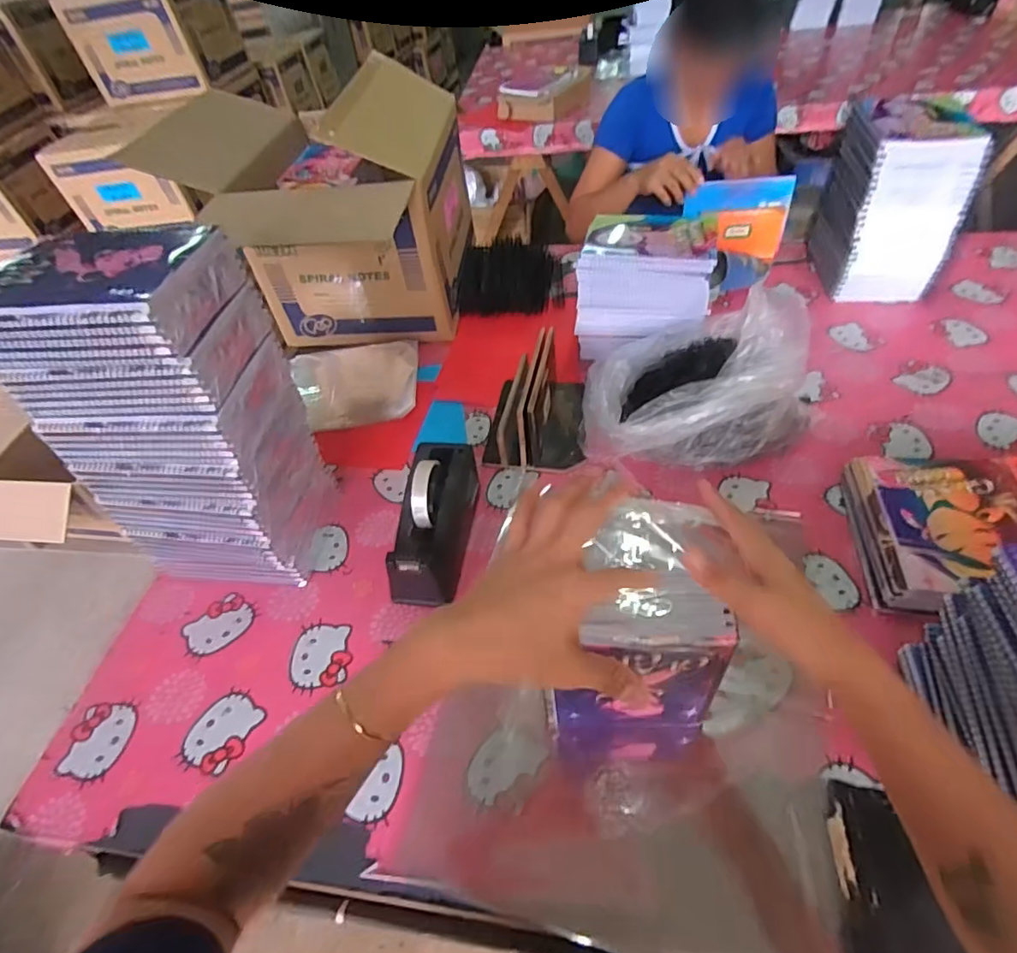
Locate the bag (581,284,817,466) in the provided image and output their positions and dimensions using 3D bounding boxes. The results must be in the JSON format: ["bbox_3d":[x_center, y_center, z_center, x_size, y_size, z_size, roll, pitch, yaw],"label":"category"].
[{"bbox_3d":[0.257,-0.126,0.785,0.308,0.168,0.230,-25,50,-16],"label":"bag"}]

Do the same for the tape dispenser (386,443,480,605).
[{"bbox_3d":[-0.093,0.062,0.701,0.086,0.115,0.229,2,48,8],"label":"tape dispenser"}]

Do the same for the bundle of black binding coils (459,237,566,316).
[{"bbox_3d":[0.010,-0.412,1.142,0.212,0.053,0.239,-2,48,5],"label":"bundle of black binding coils"}]

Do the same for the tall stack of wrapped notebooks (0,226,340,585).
[{"bbox_3d":[-0.363,-0.055,0.628,0.206,0.418,0.171,1,48,7],"label":"tall stack of wrapped notebooks"}]

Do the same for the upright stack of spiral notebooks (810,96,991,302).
[{"bbox_3d":[0.672,-0.480,0.986,0.176,0.271,0.218,4,49,10],"label":"upright stack of spiral notebooks"}]

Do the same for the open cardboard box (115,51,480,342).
[{"bbox_3d":[-0.342,-0.526,1.088,0.480,0.339,0.414,0,48,7],"label":"open cardboard box"}]

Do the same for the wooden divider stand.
[{"bbox_3d":[0.038,-0.118,0.846,0.141,0.117,0.198,-2,48,4],"label":"wooden divider stand"}]

